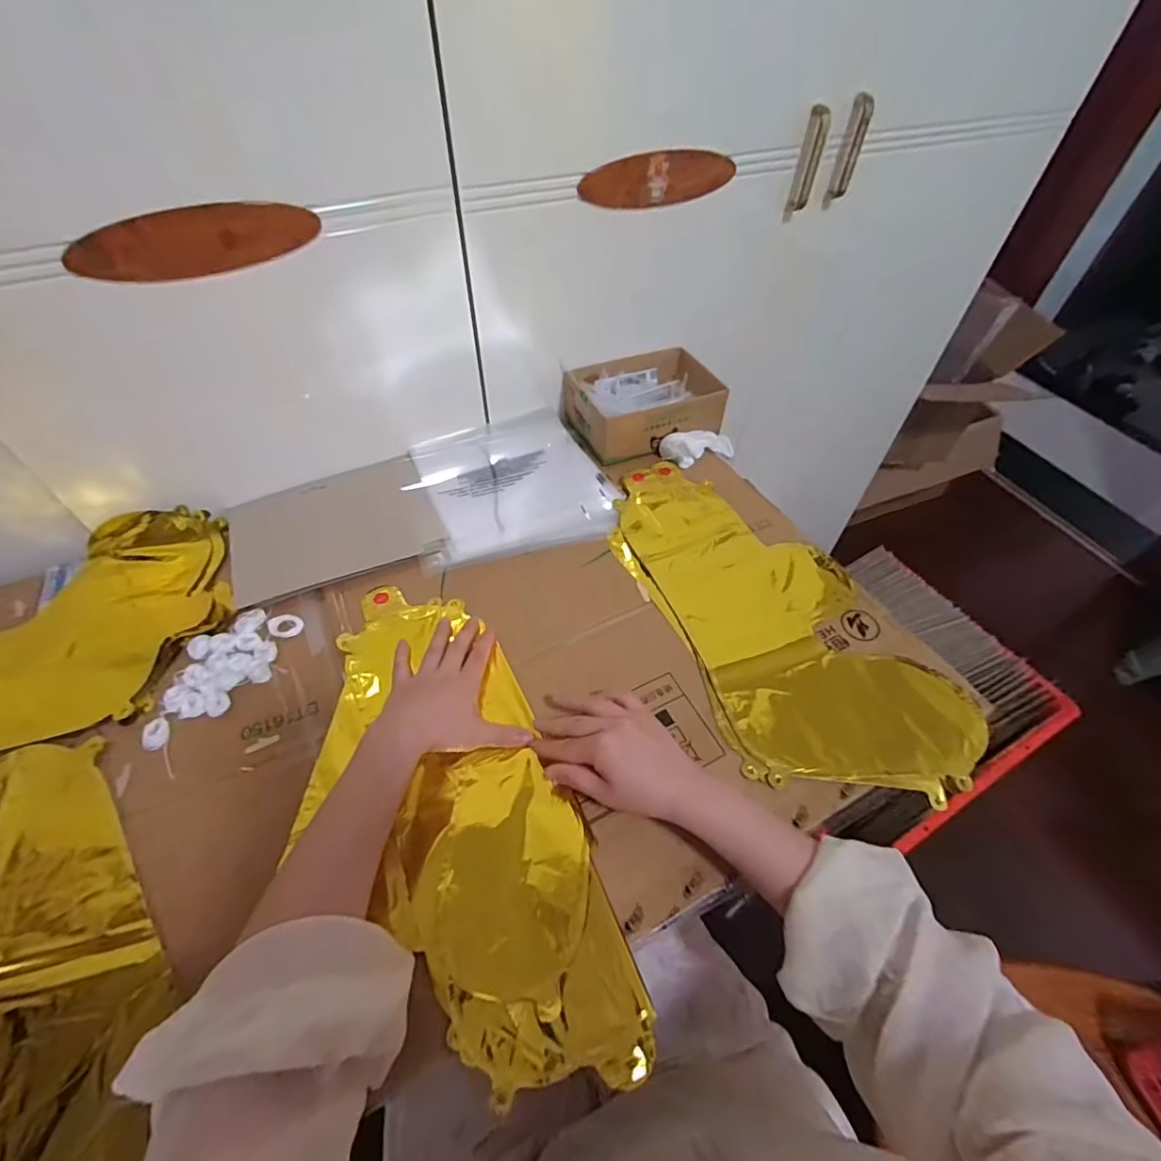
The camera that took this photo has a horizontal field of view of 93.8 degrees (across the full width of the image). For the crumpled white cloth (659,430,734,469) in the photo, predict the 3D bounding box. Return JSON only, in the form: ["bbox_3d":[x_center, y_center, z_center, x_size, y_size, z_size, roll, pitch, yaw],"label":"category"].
[{"bbox_3d":[0.157,-0.176,0.714,0.110,0.036,0.041,-12,50,-30],"label":"crumpled white cloth"}]

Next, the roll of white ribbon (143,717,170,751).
[{"bbox_3d":[-0.358,0.129,0.458,0.018,0.007,0.027,-10,51,-10],"label":"roll of white ribbon"}]

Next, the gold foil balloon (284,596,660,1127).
[{"bbox_3d":[-0.107,0.177,0.447,0.180,0.022,0.428,-25,56,-21],"label":"gold foil balloon"}]

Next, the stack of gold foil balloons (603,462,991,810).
[{"bbox_3d":[0.186,0.020,0.558,0.209,0.019,0.424,-17,52,-15],"label":"stack of gold foil balloons"}]

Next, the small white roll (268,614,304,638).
[{"bbox_3d":[-0.285,0.043,0.526,0.029,0.004,0.028,1,50,-1],"label":"small white roll"}]

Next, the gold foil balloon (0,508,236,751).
[{"bbox_3d":[-0.551,0.059,0.505,0.402,0.032,0.235,-14,52,-13],"label":"gold foil balloon"}]

